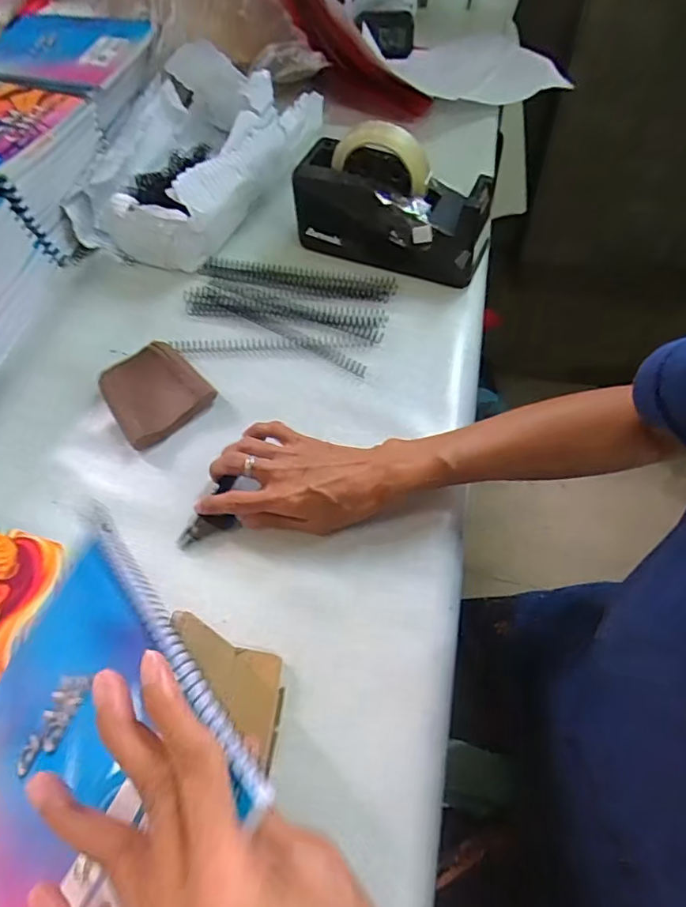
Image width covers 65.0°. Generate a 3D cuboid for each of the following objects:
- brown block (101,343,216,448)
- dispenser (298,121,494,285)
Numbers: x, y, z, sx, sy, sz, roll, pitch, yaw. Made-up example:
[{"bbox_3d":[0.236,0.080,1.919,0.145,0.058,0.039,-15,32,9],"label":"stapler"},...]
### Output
[{"bbox_3d":[-0.177,-0.060,0.505,0.086,0.032,0.087,-33,64,-15],"label":"brown block"},{"bbox_3d":[0.052,-0.260,0.557,0.200,0.115,0.073,19,63,13],"label":"dispenser"}]

